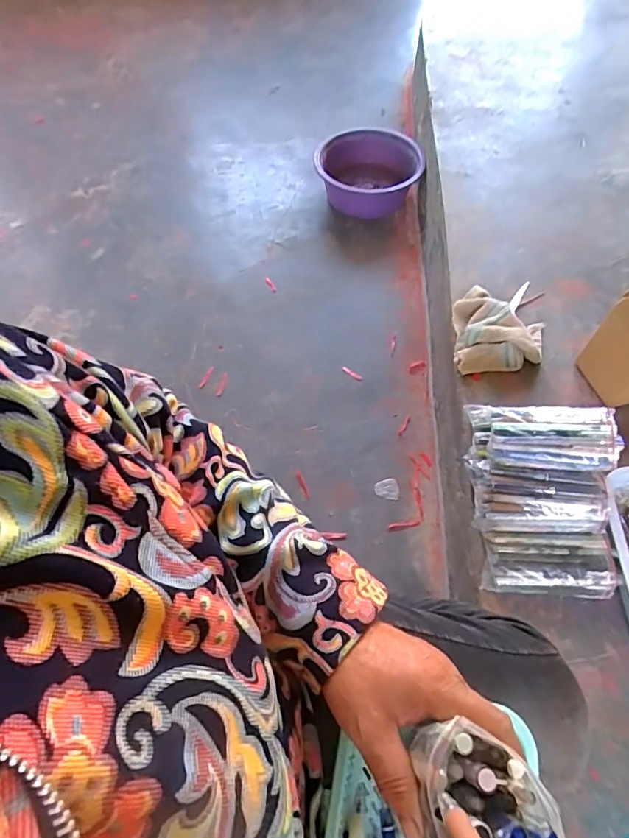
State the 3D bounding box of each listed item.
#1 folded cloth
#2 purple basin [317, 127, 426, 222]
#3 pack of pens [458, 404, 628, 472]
[{"bbox_3d":[0.333,-0.163,0.821,0.157,0.055,0.180,7,63,3],"label":"folded cloth"},{"bbox_3d":[0.133,-0.642,1.195,0.259,0.127,0.218,-3,63,-2],"label":"purple basin"},{"bbox_3d":[0.300,0.024,0.630,0.195,0.059,0.093,2,58,35],"label":"pack of pens"}]

